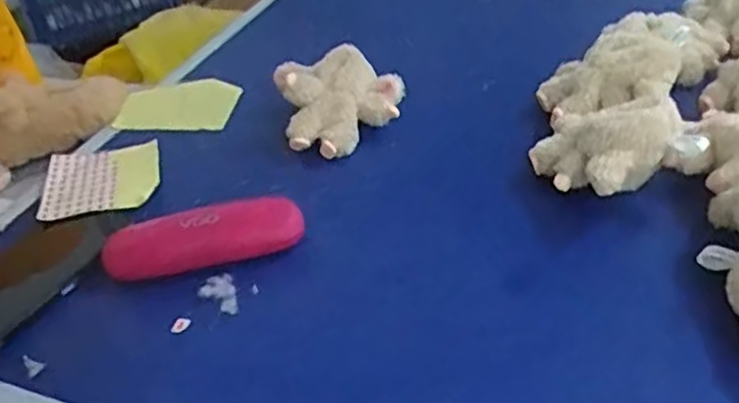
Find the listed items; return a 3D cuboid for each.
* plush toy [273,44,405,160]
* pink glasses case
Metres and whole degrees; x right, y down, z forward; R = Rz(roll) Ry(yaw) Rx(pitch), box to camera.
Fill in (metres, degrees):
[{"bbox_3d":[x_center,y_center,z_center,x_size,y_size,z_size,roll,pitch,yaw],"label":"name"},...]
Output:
[{"bbox_3d":[-0.027,-0.098,0.682,0.122,0.059,0.112,-10,38,-2],"label":"plush toy"},{"bbox_3d":[-0.131,0.030,0.561,0.156,0.038,0.048,-10,38,-2],"label":"pink glasses case"}]

